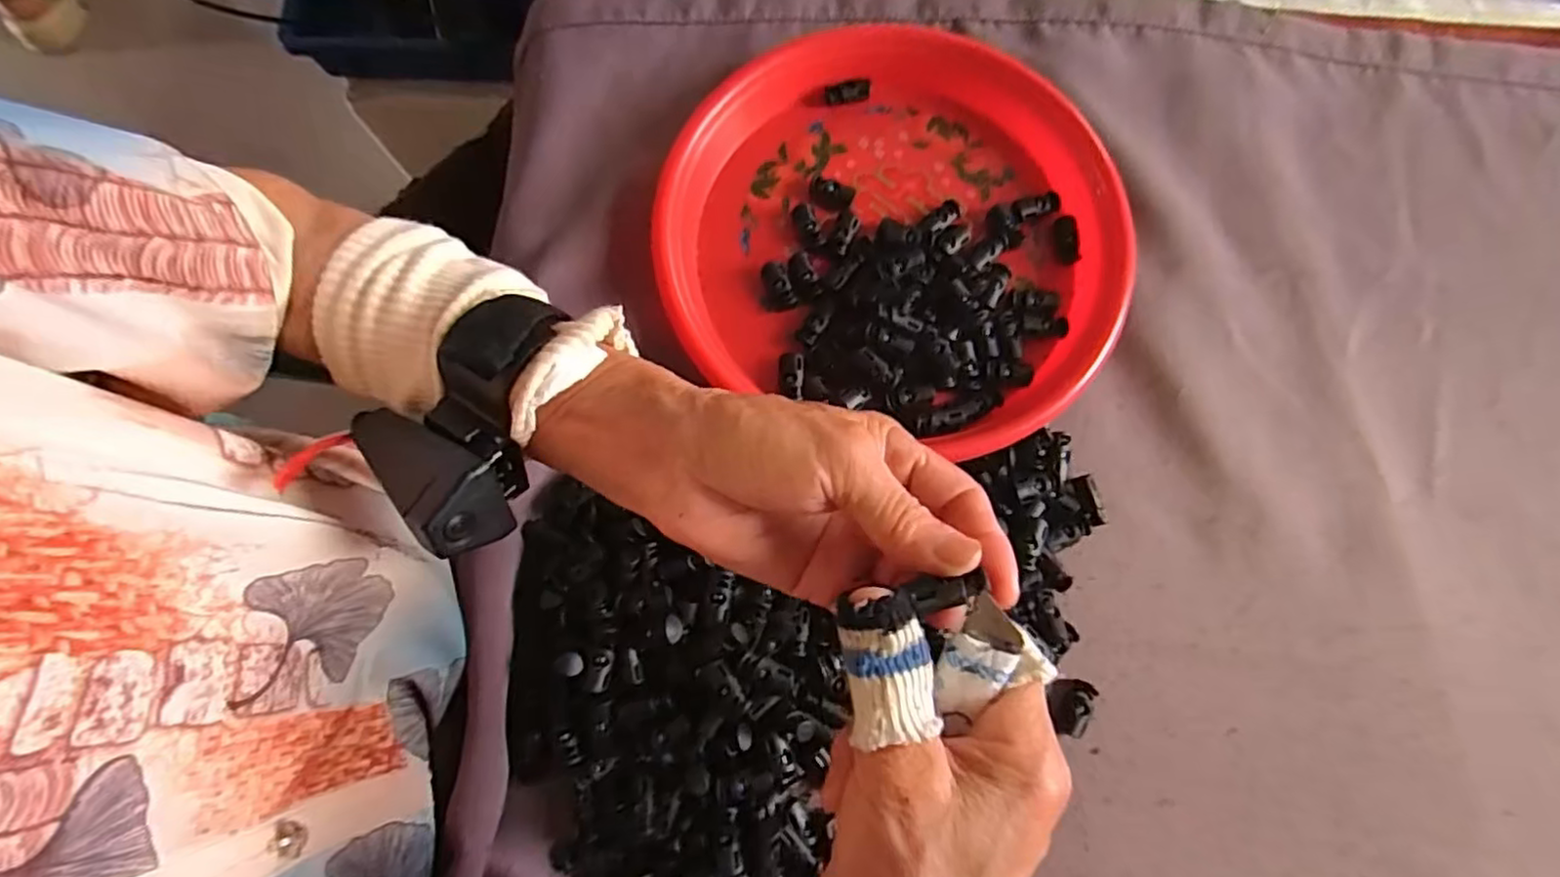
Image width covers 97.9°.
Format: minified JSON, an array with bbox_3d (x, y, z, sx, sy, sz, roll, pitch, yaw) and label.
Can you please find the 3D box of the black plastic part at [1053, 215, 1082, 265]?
[{"bbox_3d":[0.166,-0.116,0.392,0.014,0.006,0.031,3,77,0],"label":"black plastic part"}]

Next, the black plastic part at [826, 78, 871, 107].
[{"bbox_3d":[0.042,-0.214,0.421,0.028,0.008,0.011,-15,78,-4],"label":"black plastic part"}]

